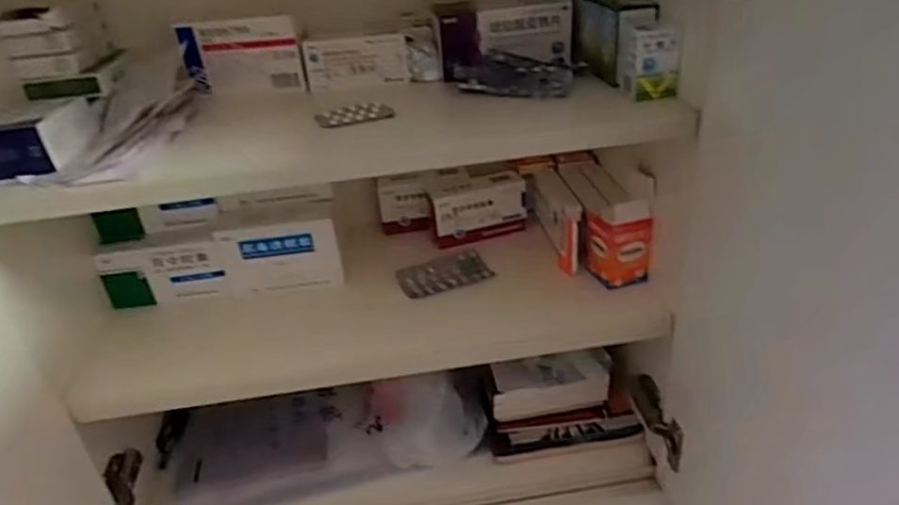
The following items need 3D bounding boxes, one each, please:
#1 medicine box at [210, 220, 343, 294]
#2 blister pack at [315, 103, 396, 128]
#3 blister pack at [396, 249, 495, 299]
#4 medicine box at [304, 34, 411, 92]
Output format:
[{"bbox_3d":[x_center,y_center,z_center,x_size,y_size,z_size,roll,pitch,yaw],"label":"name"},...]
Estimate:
[{"bbox_3d":[-0.193,0.007,0.707,0.134,0.079,0.019,-5,29,1],"label":"medicine box"},{"bbox_3d":[-0.090,-0.131,0.589,0.071,0.004,0.032,-15,45,-17],"label":"blister pack"},{"bbox_3d":[-0.007,0.025,0.734,0.106,0.010,0.060,-16,30,-18],"label":"blister pack"},{"bbox_3d":[-0.100,-0.206,0.671,0.108,0.048,0.014,-5,29,2],"label":"medicine box"}]

